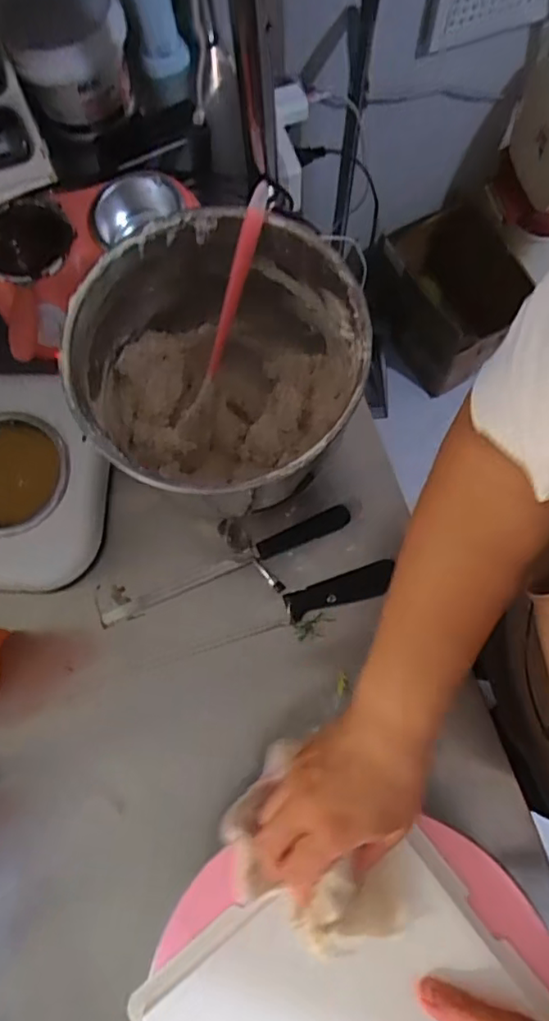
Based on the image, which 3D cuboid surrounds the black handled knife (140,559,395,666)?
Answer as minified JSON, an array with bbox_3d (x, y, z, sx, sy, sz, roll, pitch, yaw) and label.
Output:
[{"bbox_3d":[-0.006,0.105,0.601,0.258,0.014,0.029,-19,76,-3],"label":"black handled knife"}]

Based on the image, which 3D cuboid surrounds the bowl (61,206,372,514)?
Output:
[{"bbox_3d":[-0.043,-0.109,0.539,0.224,0.188,0.225,0,76,2],"label":"bowl"}]

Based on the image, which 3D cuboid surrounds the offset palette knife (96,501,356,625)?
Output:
[{"bbox_3d":[-0.048,0.058,0.620,0.272,0.018,0.022,-24,77,-4],"label":"offset palette knife"}]

